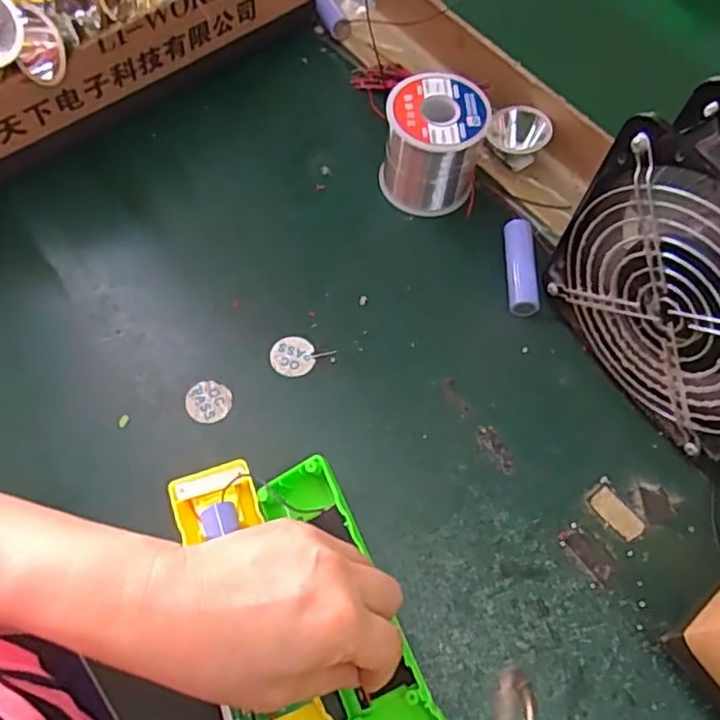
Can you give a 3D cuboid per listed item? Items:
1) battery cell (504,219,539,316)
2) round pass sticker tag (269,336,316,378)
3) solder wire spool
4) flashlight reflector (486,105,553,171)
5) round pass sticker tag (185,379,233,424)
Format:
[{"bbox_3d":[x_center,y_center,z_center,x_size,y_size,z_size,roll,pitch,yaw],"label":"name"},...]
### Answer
[{"bbox_3d":[0.105,-0.061,0.416,0.019,0.018,0.066,3,63,-1],"label":"battery cell"},{"bbox_3d":[-0.042,-0.003,0.393,0.026,0.004,0.025,1,63,-2],"label":"round pass sticker tag"},{"bbox_3d":[0.049,-0.145,0.433,0.063,0.066,0.059,1,63,-2],"label":"solder wire spool"},{"bbox_3d":[0.112,-0.158,0.456,0.040,0.038,0.032,15,63,6],"label":"flashlight reflector"},{"bbox_3d":[-0.090,0.024,0.377,0.026,0.004,0.025,1,63,-2],"label":"round pass sticker tag"}]

